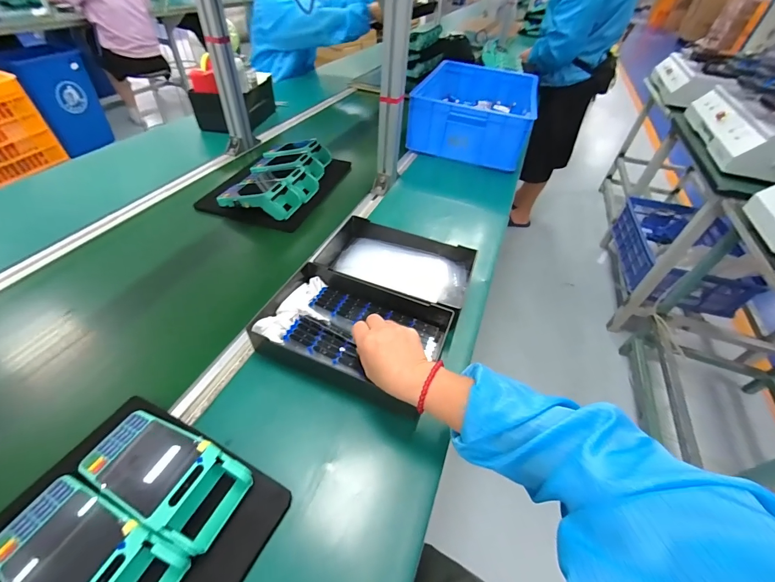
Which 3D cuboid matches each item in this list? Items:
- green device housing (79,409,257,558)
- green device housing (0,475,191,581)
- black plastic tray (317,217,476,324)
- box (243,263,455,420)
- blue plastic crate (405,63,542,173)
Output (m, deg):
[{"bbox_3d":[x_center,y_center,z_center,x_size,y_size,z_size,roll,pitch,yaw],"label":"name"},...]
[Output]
[{"bbox_3d":[-0.230,0.178,0.336,0.166,0.058,0.072,20,46,15],"label":"green device housing"},{"bbox_3d":[-0.265,0.222,0.285,0.166,0.057,0.075,19,46,14],"label":"green device housing"},{"bbox_3d":[0.021,-0.049,0.616,0.264,0.044,0.186,18,46,12],"label":"black plastic tray"},{"bbox_3d":[-0.047,0.052,0.505,0.261,0.052,0.174,18,46,12],"label":"box"},{"bbox_3d":[0.300,-0.621,1.136,0.346,0.142,0.530,14,45,8],"label":"blue plastic crate"}]

